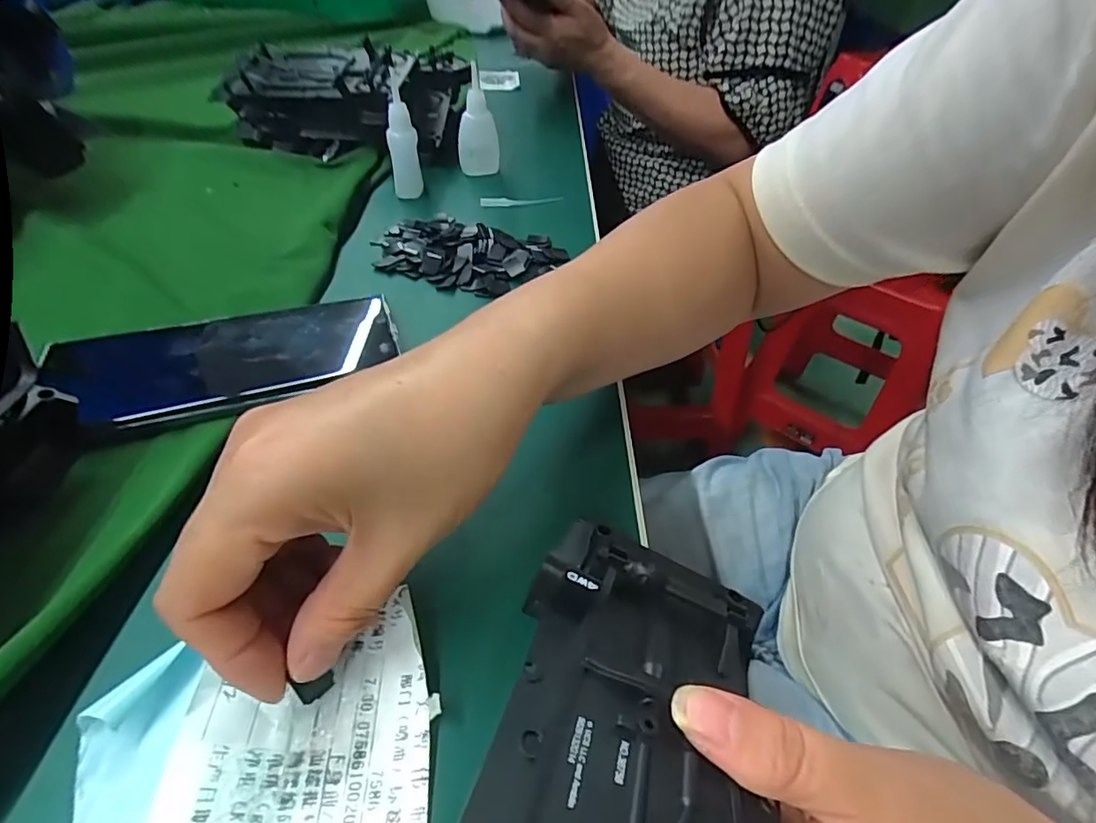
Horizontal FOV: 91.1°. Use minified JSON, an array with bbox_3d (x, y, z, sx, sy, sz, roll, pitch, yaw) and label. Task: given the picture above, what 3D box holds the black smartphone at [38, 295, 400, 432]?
[{"bbox_3d":[-0.152,-0.026,0.258,0.149,0.010,0.073,-12,46,-17],"label":"black smartphone"}]

